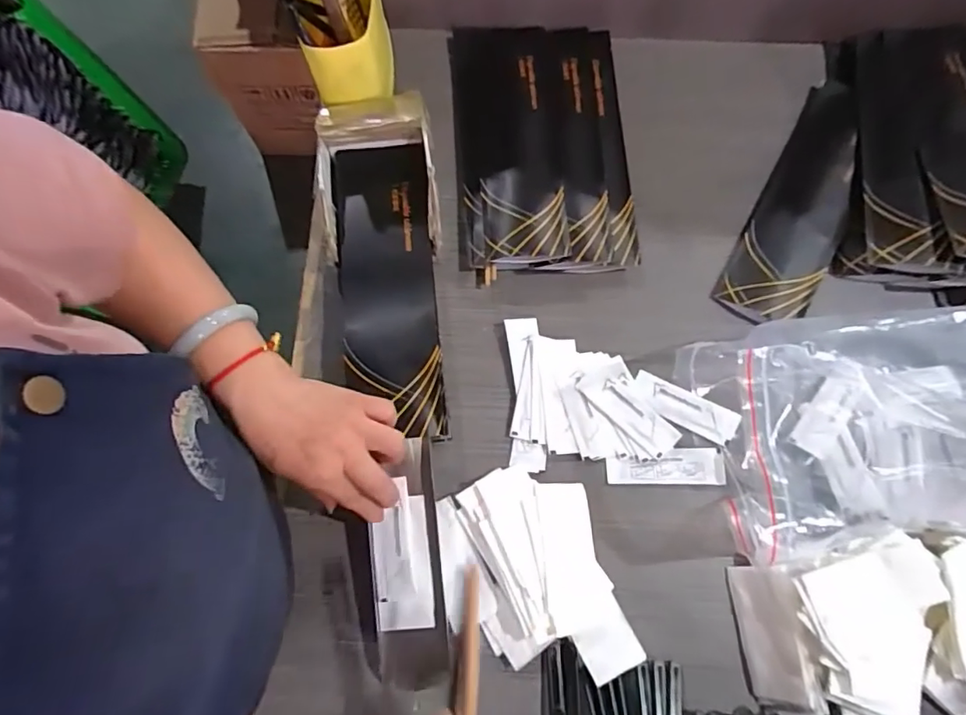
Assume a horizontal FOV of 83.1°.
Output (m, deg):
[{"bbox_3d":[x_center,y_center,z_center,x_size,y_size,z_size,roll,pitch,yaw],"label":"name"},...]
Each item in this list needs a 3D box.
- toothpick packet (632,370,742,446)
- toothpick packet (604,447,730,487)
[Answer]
[{"bbox_3d":[0.176,0.044,0.477,0.093,0.008,0.031,26,76,8],"label":"toothpick packet"},{"bbox_3d":[0.156,0.094,0.466,0.098,0.004,0.030,-1,74,1],"label":"toothpick packet"}]

